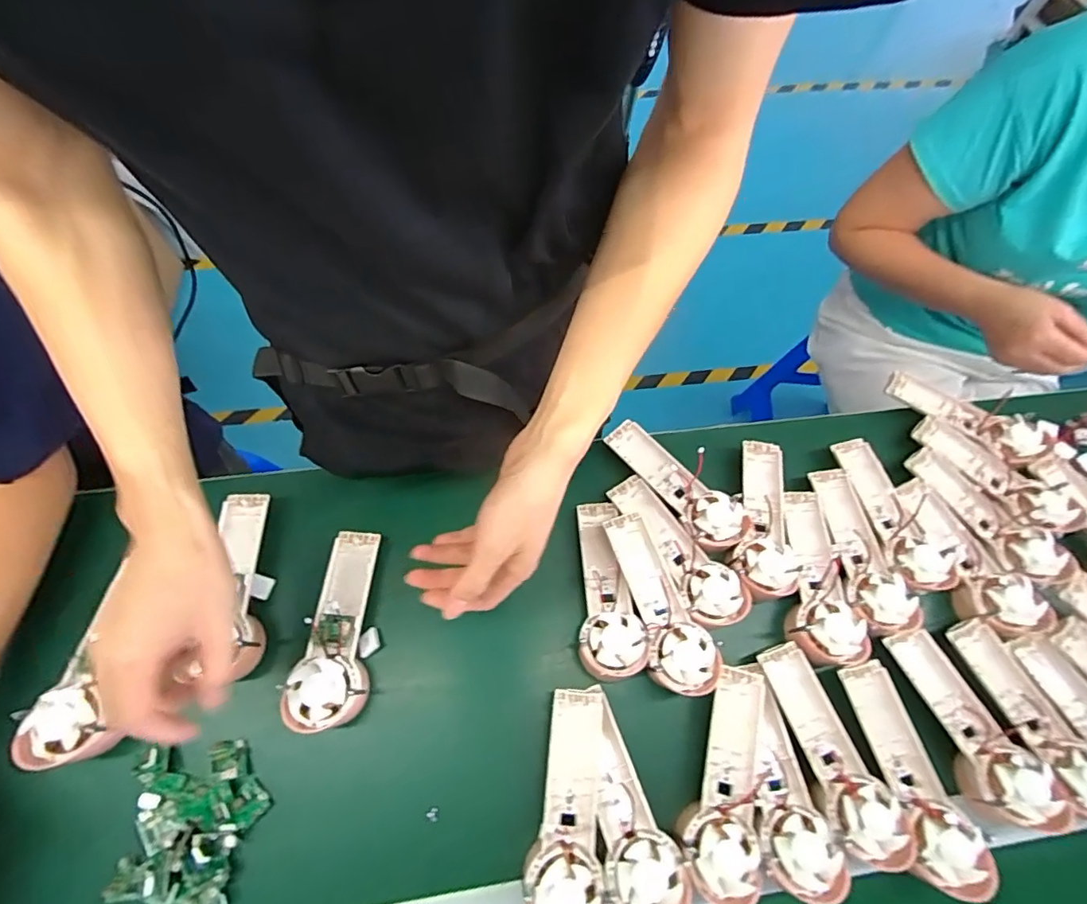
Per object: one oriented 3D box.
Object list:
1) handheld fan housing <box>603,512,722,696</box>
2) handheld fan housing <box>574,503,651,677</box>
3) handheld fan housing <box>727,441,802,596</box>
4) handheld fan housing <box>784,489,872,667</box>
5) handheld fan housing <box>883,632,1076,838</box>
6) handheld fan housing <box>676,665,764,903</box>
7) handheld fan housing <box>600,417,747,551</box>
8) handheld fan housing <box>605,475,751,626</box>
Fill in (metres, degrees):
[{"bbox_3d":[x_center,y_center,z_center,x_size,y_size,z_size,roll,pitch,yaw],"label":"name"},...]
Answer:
[{"bbox_3d":[0.111,0.142,0.501,0.059,0.017,0.171,-16,67,-10],"label":"handheld fan housing"},{"bbox_3d":[0.056,0.129,0.512,0.063,0.042,0.172,-6,66,-6],"label":"handheld fan housing"},{"bbox_3d":[0.234,0.066,0.549,0.059,0.026,0.168,14,65,3],"label":"handheld fan housing"},{"bbox_3d":[0.275,0.121,0.526,0.061,0.029,0.171,2,65,-2],"label":"handheld fan housing"},{"bbox_3d":[0.395,0.247,0.477,0.063,0.039,0.175,-16,67,-10],"label":"handheld fan housing"},{"bbox_3d":[0.156,0.277,0.443,0.062,0.023,0.171,13,65,3],"label":"handheld fan housing"},{"bbox_3d":[0.141,0.029,0.555,0.053,0.023,0.175,-34,72,-17],"label":"handheld fan housing"},{"bbox_3d":[0.130,0.100,0.529,0.057,0.026,0.174,-33,71,-17],"label":"handheld fan housing"}]

